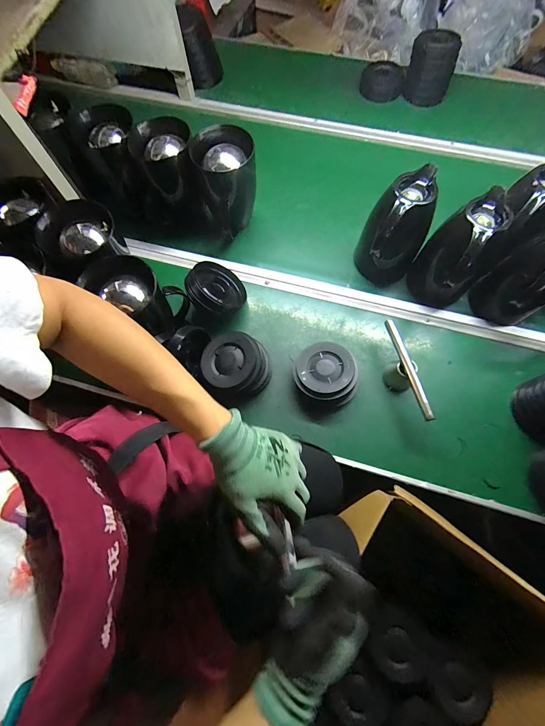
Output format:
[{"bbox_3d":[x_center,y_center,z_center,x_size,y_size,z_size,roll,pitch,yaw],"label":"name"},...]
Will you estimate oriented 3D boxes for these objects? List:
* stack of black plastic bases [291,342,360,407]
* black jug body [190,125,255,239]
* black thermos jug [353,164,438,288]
[{"bbox_3d":[0.102,0.024,0.608,0.119,0.058,0.127,0,72,2],"label":"stack of black plastic bases"},{"bbox_3d":[-0.098,-0.395,0.690,0.125,0.183,0.110,-7,72,-1],"label":"black jug body"},{"bbox_3d":[0.248,-0.265,0.641,0.125,0.209,0.131,-3,72,1],"label":"black thermos jug"}]

